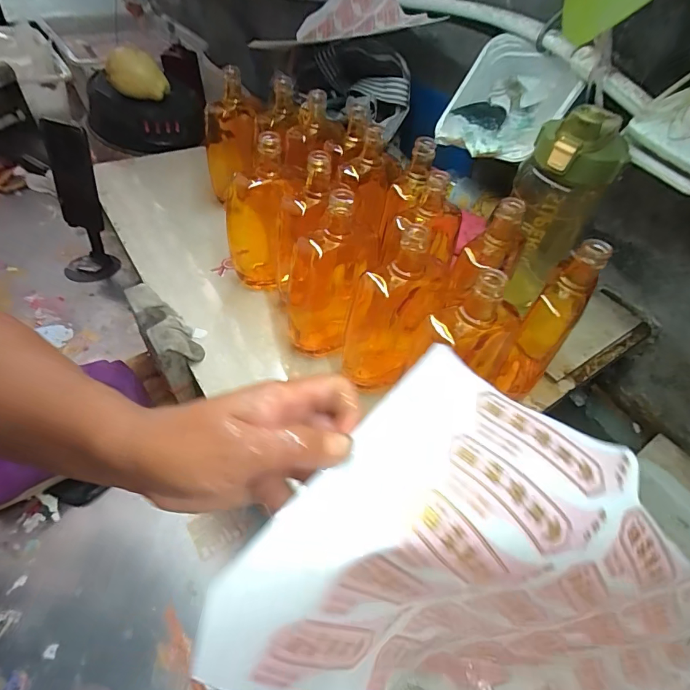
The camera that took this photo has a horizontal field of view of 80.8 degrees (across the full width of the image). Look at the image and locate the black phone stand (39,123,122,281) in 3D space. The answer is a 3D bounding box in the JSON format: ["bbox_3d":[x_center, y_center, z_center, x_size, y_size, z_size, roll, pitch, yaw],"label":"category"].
[{"bbox_3d":[-0.453,-0.223,0.676,0.085,0.234,0.105,18,52,12],"label":"black phone stand"}]

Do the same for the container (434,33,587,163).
[{"bbox_3d":[0.221,-0.340,0.565,0.161,0.104,0.179,14,51,8],"label":"container"}]

